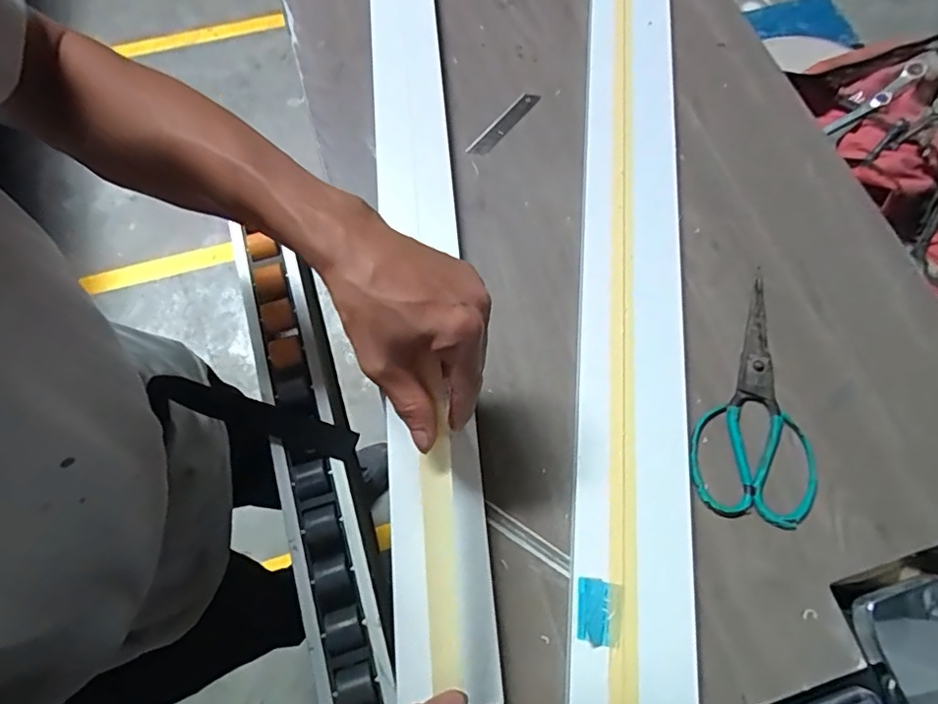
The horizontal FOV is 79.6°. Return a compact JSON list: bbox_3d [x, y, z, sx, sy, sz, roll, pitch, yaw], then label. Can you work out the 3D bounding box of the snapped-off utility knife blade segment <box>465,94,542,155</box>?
[{"bbox_3d":[0.036,-0.231,0.571,0.022,0.004,0.100,35,72,19],"label":"snapped-off utility knife blade segment"}]

